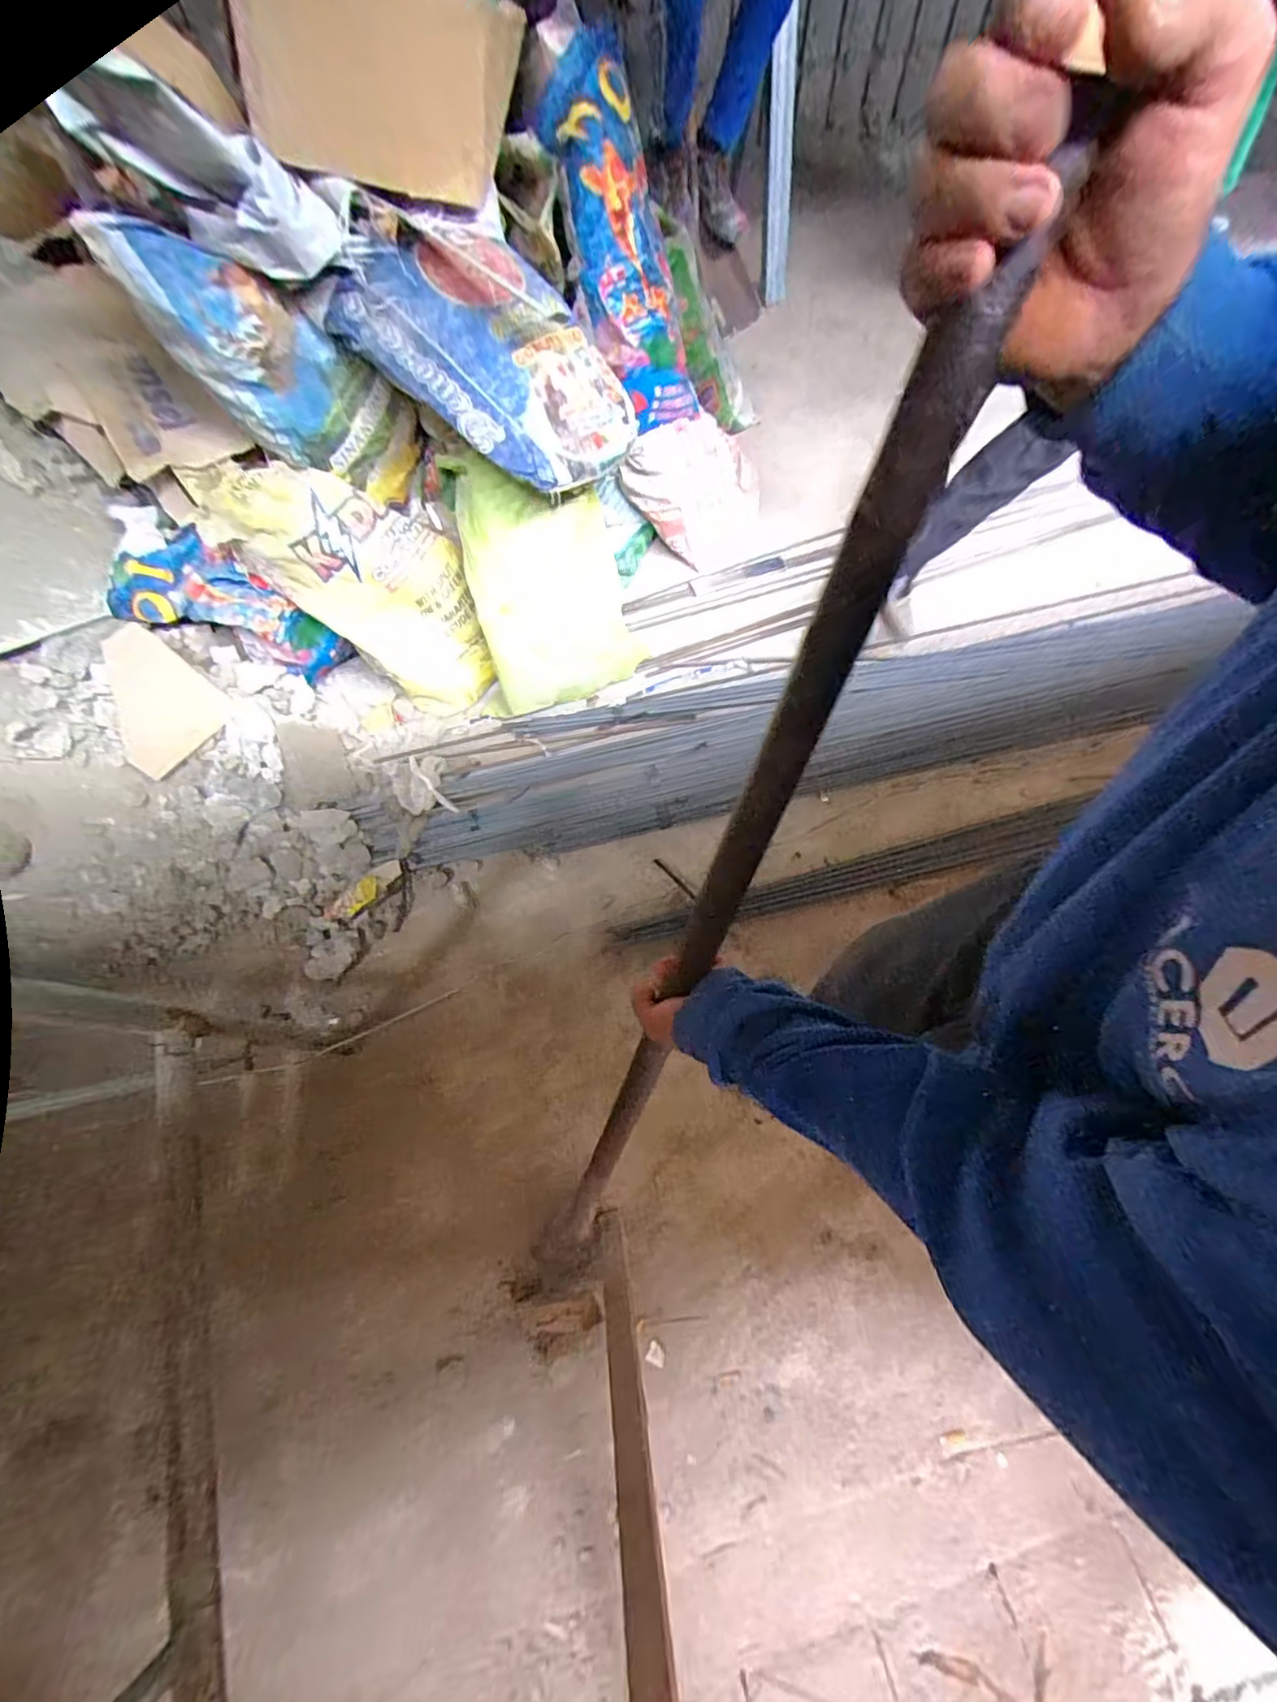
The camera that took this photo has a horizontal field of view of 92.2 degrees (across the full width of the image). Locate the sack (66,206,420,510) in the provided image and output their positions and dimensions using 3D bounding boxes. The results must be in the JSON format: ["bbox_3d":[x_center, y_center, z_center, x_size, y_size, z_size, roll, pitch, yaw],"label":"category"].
[{"bbox_3d":[-0.618,-0.820,1.070,0.207,0.544,0.144,-35,67,23],"label":"sack"}]

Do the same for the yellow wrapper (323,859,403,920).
[{"bbox_3d":[-0.588,0.083,1.307,0.181,0.035,0.055,-43,73,-14],"label":"yellow wrapper"}]

